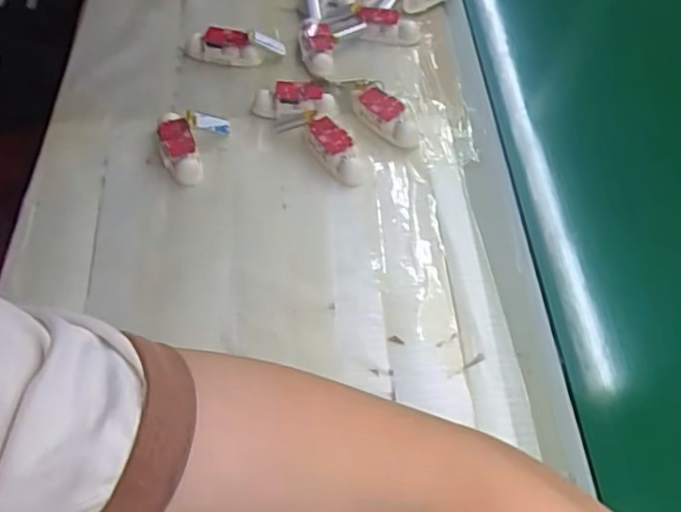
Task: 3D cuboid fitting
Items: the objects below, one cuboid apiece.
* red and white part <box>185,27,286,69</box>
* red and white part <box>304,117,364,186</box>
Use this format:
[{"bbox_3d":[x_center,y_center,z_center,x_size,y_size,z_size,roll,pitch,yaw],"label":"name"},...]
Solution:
[{"bbox_3d":[-0.092,-0.177,0.556,0.085,0.022,0.028,5,53,2],"label":"red and white part"},{"bbox_3d":[-0.005,-0.078,0.472,0.021,0.023,0.057,-22,57,-18],"label":"red and white part"}]

